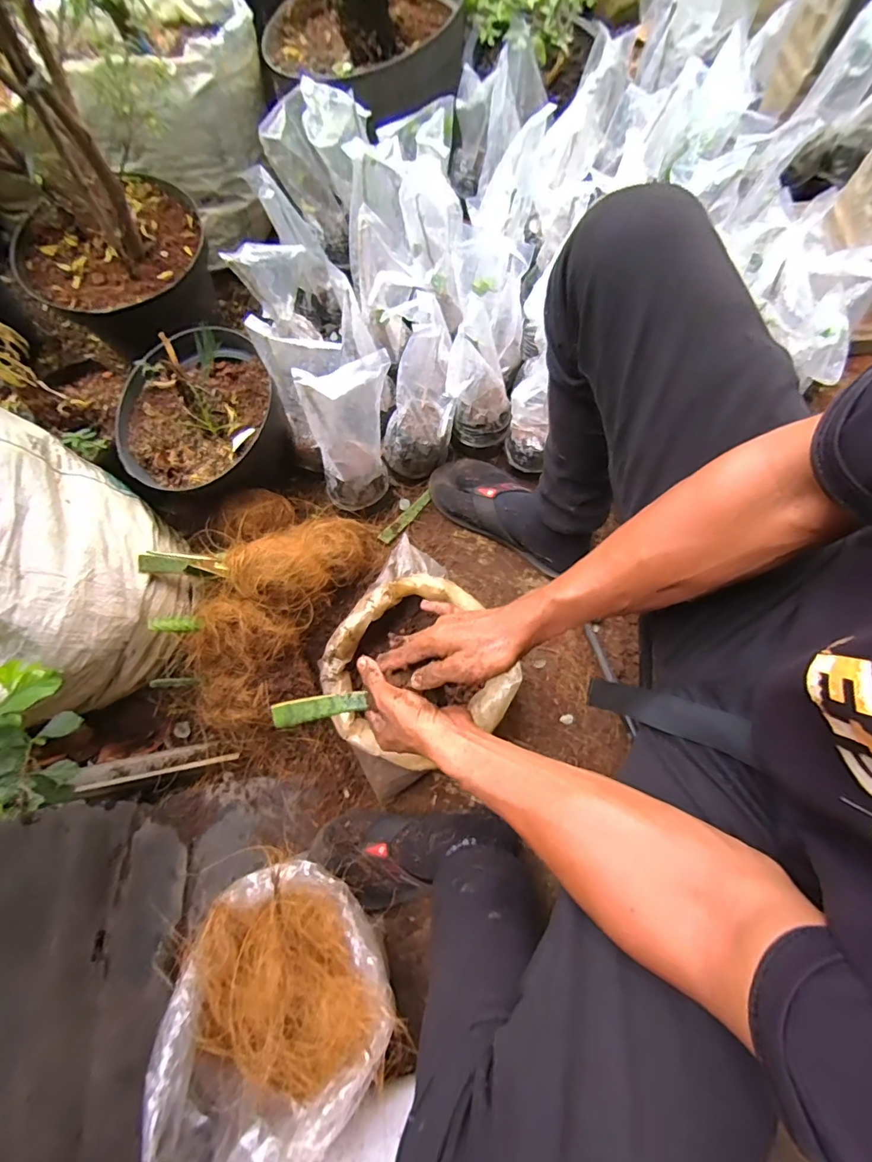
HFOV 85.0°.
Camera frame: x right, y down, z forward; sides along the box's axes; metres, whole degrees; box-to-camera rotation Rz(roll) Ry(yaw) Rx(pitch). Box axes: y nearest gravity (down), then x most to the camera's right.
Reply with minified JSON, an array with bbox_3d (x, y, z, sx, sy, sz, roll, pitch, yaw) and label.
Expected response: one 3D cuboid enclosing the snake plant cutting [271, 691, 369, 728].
[{"bbox_3d":[-0.123,0.133,0.496,0.100,0.009,0.025,-11,79,6],"label":"snake plant cutting"}]

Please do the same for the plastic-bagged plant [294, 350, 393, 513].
[{"bbox_3d":[-0.108,-0.184,0.616,0.092,0.209,0.072,4,56,0],"label":"plastic-bagged plant"}]

